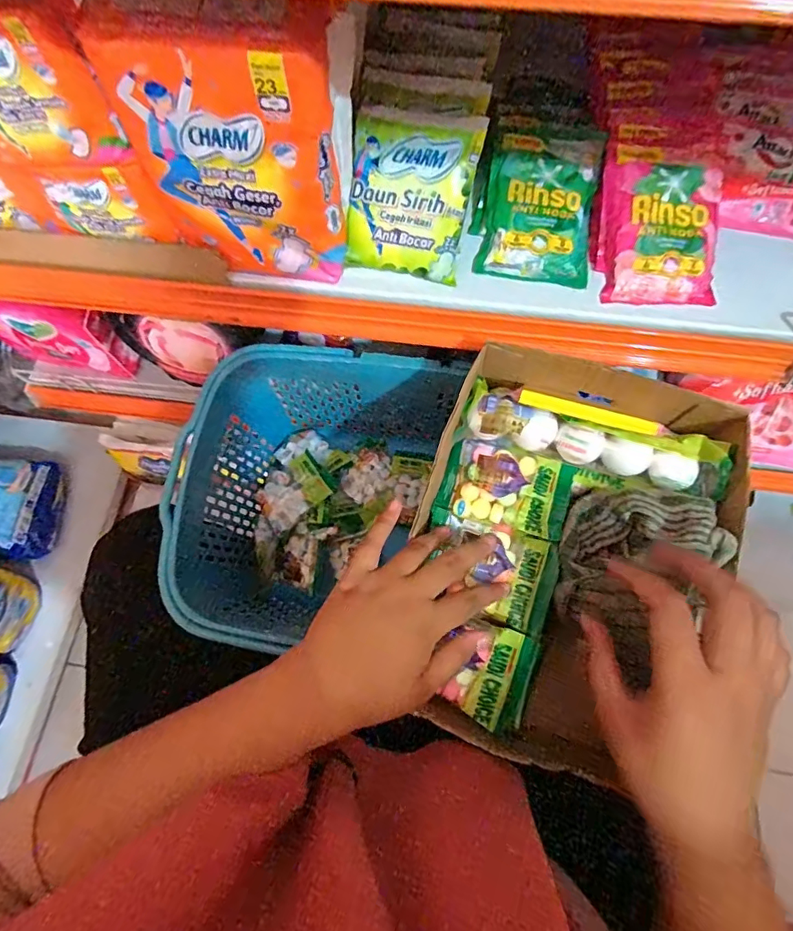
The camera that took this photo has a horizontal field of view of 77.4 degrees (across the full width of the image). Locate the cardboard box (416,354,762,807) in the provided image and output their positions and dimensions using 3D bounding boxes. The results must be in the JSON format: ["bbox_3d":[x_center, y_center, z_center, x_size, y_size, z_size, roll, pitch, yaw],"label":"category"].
[{"bbox_3d":[0.119,0.058,0.366,0.210,0.061,0.291,21,72,9],"label":"cardboard box"}]

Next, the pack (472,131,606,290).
[{"bbox_3d":[0.126,-0.226,0.433,0.089,0.018,0.135,11,80,5],"label":"pack"}]

